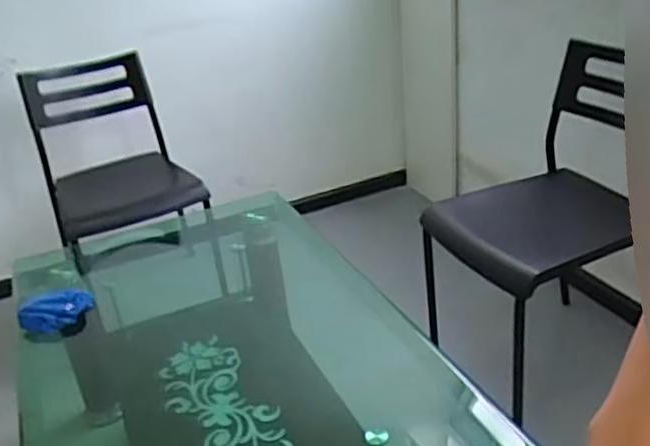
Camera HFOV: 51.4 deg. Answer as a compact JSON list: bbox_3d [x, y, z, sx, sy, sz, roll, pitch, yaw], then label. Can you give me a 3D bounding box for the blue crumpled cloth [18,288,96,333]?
[{"bbox_3d":[-0.546,0.178,1.379,0.146,0.050,0.082,-18,28,-22],"label":"blue crumpled cloth"}]

